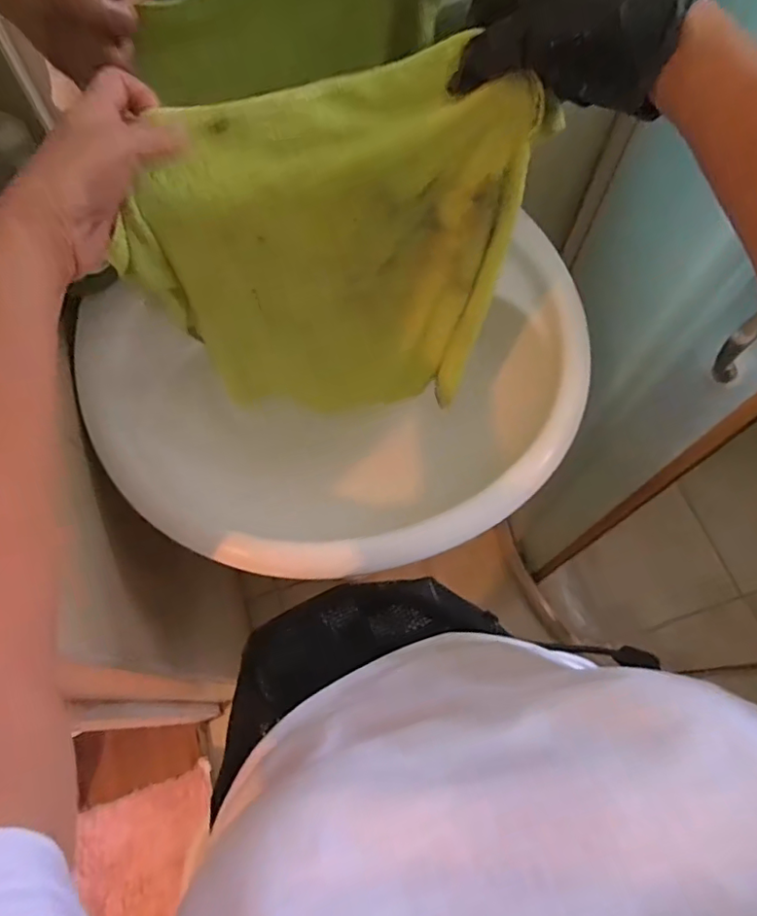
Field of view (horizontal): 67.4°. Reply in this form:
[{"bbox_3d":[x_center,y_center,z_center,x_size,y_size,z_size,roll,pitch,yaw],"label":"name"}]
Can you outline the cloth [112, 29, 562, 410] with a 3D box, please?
[{"bbox_3d":[-0.036,-0.142,0.476,0.276,0.320,0.051,-5,66,-4],"label":"cloth"}]

